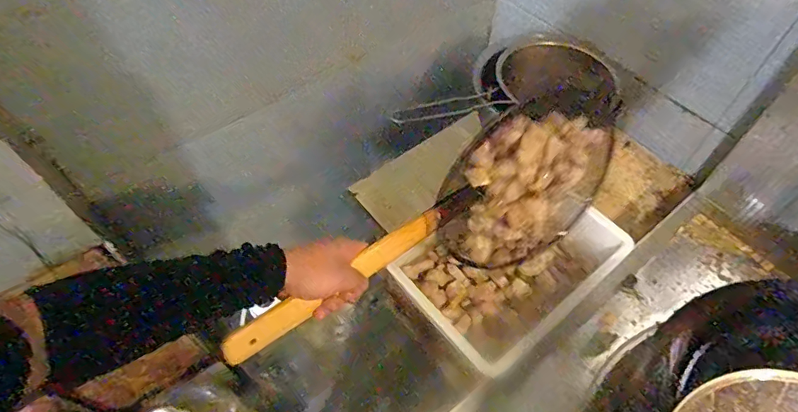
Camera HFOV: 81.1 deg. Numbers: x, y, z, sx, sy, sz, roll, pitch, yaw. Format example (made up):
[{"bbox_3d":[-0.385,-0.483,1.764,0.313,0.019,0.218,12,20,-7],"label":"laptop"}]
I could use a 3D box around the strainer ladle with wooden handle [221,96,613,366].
[{"bbox_3d":[0.060,0.035,0.604,0.582,0.208,0.097,-24,57,-27],"label":"strainer ladle with wooden handle"}]

